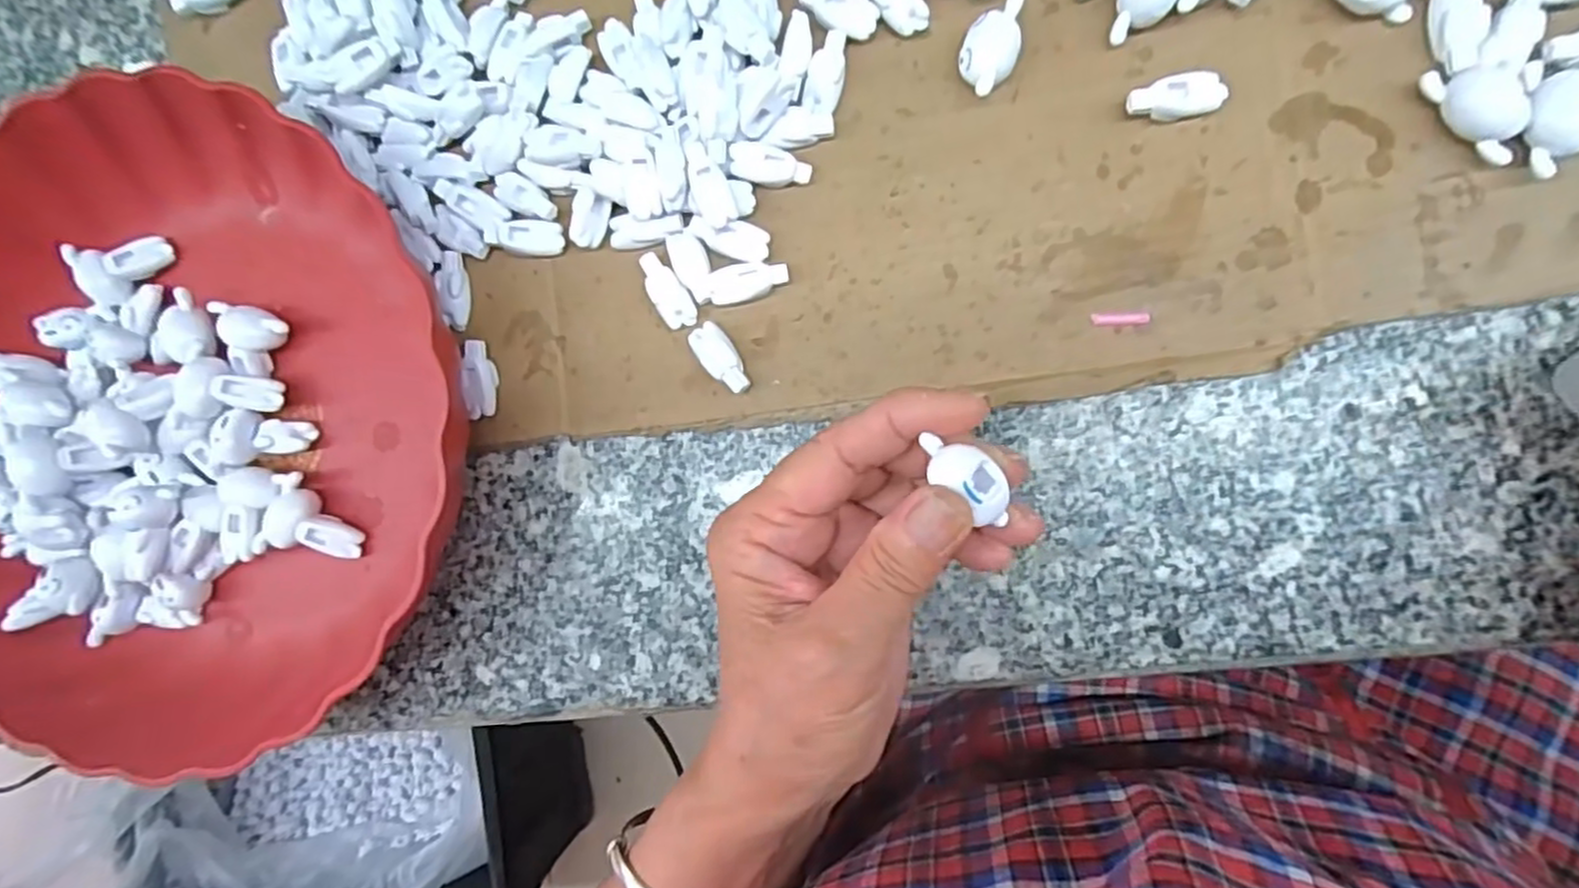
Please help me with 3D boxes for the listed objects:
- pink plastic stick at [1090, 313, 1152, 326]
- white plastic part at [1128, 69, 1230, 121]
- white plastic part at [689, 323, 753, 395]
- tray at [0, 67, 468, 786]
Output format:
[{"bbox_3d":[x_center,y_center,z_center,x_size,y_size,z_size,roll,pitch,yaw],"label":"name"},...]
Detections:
[{"bbox_3d":[0.112,-0.042,0.241,0.019,0.004,0.004,0,86,12],"label":"pink plastic stick"},{"bbox_3d":[0.127,-0.113,0.236,0.029,0.011,0.012,-13,84,11],"label":"white plastic part"},{"bbox_3d":[-0.025,-0.031,0.262,0.013,0.008,0.029,-38,80,7],"label":"white plastic part"},{"bbox_3d":[-0.238,-0.003,0.275,0.234,0.047,0.242,-34,80,8],"label":"tray"}]

